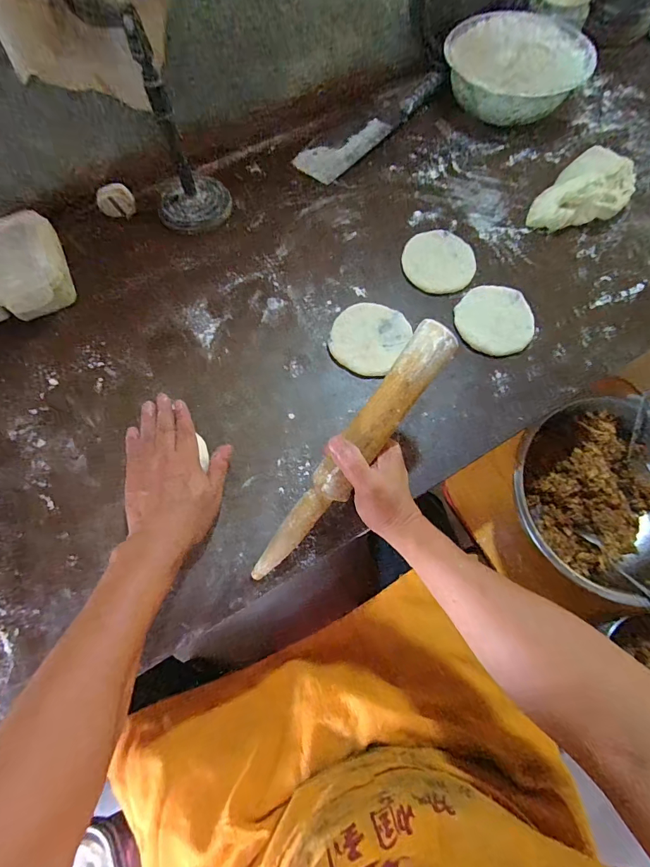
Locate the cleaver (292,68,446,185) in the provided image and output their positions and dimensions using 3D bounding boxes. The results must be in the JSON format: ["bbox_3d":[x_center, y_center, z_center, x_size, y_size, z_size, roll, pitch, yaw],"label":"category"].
[{"bbox_3d":[0.069,-0.500,0.635,0.078,0.035,0.272,42,74,12],"label":"cleaver"}]

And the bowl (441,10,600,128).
[{"bbox_3d":[0.300,-0.582,0.645,0.217,0.061,0.214,1,70,-2],"label":"bowl"}]

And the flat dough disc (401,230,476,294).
[{"bbox_3d":[0.156,-0.236,0.550,0.092,0.013,0.098,1,70,-2],"label":"flat dough disc"}]

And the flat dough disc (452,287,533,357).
[{"bbox_3d":[0.222,-0.148,0.522,0.096,0.013,0.099,1,70,-2],"label":"flat dough disc"}]

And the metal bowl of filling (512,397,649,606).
[{"bbox_3d":[0.399,0.091,0.576,0.281,0.092,0.274,0,71,-1],"label":"metal bowl of filling"}]

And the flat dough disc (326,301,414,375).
[{"bbox_3d":[0.055,-0.121,0.508,0.091,0.015,0.099,1,70,-2],"label":"flat dough disc"}]

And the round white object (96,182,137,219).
[{"bbox_3d":[-0.295,-0.329,0.565,0.047,0.023,0.035,-28,74,-11],"label":"round white object"}]

